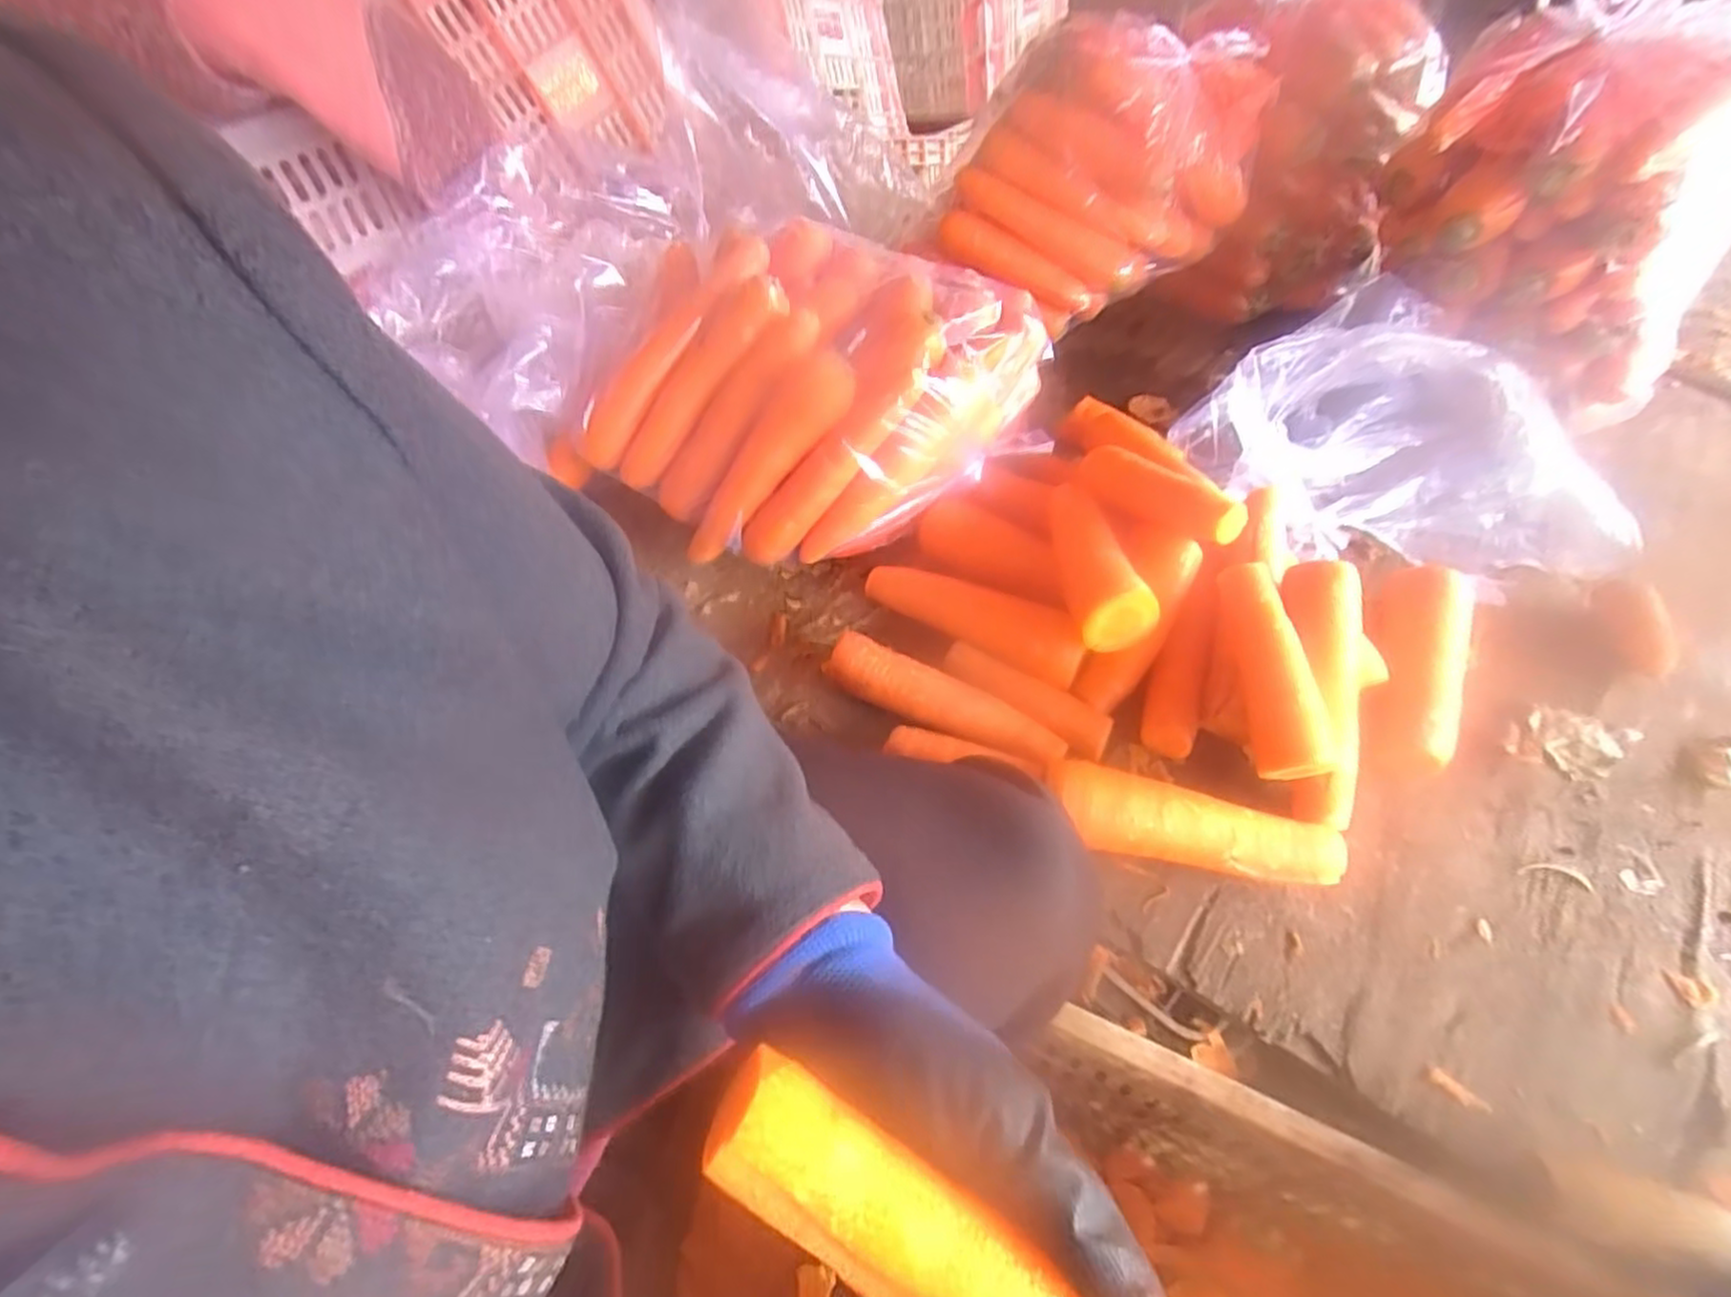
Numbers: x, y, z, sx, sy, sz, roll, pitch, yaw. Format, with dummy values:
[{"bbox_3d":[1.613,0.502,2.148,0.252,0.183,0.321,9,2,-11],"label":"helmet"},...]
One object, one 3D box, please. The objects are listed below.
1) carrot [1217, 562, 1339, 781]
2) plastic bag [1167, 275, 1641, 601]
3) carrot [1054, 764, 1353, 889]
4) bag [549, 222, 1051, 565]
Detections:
[{"bbox_3d":[0.270,0.009,0.487,0.041,0.034,0.148,-4,64,4],"label":"carrot"},{"bbox_3d":[0.451,-0.181,0.618,0.287,0.142,0.271,-9,50,-1],"label":"plastic bag"},{"bbox_3d":[0.208,0.115,0.474,0.177,0.054,0.054,6,52,11],"label":"carrot"},{"bbox_3d":[-0.048,-0.230,0.642,0.384,0.164,0.240,2,51,8],"label":"bag"}]

